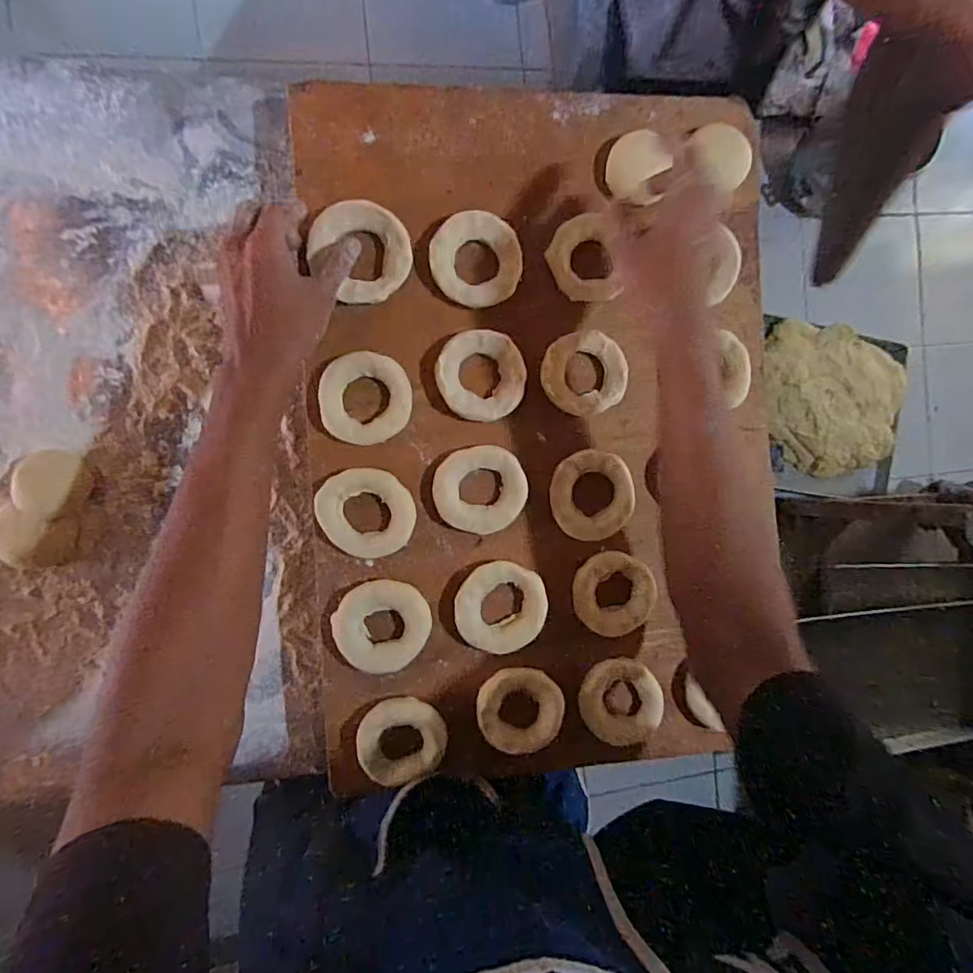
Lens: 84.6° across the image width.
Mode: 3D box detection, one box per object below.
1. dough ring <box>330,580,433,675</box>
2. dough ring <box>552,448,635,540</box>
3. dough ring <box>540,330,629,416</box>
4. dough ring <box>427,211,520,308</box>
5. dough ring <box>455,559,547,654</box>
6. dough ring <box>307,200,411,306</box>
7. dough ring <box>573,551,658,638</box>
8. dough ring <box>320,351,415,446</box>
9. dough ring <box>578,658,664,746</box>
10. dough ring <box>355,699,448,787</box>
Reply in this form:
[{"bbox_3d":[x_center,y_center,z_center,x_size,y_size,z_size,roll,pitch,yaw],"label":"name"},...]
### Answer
[{"bbox_3d":[-0.086,0.116,0.441,0.078,0.015,0.071,0,92,-10],"label":"dough ring"},{"bbox_3d":[0.094,0.008,0.468,0.072,0.011,0.077,0,92,-10],"label":"dough ring"},{"bbox_3d":[0.085,-0.099,0.466,0.074,0.017,0.071,0,92,-10],"label":"dough ring"},{"bbox_3d":[-0.008,-0.190,0.449,0.075,0.007,0.073,0,92,-10],"label":"dough ring"},{"bbox_3d":[0.013,0.102,0.456,0.076,0.014,0.072,0,92,-10],"label":"dough ring"},{"bbox_3d":[-0.099,-0.193,0.434,0.072,0.015,0.078,0,93,-7],"label":"dough ring"},{"bbox_3d":[0.113,0.094,0.471,0.070,0.015,0.071,0,92,-10],"label":"dough ring"},{"bbox_3d":[-0.098,-0.072,0.438,0.071,0.009,0.073,0,92,-10],"label":"dough ring"},{"bbox_3d":[0.121,0.190,0.476,0.071,0.020,0.070,0,92,-10],"label":"dough ring"},{"bbox_3d":[-0.070,0.212,0.448,0.071,0.017,0.064,-25,95,-8],"label":"dough ring"}]

